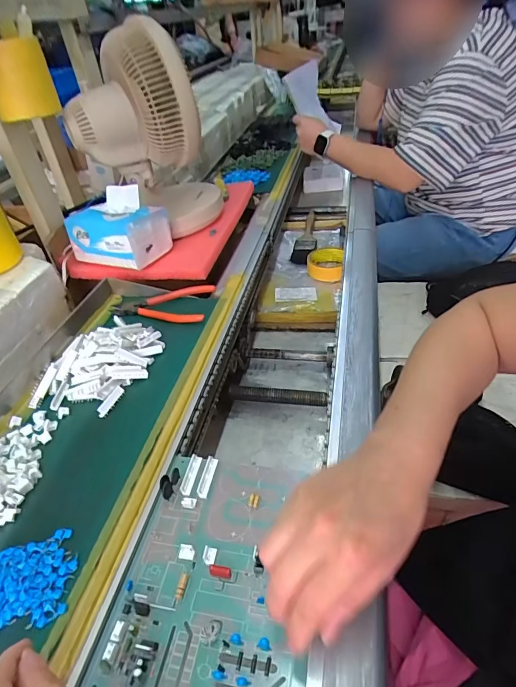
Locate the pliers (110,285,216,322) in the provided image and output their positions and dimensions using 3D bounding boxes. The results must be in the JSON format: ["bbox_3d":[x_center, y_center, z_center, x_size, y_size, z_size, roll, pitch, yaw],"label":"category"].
[{"bbox_3d":[-0.140,-0.061,0.586,0.144,0.018,0.068,4,40,11],"label":"pliers"}]

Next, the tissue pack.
[{"bbox_3d":[-0.221,-0.184,0.638,0.141,0.089,0.094,11,43,21],"label":"tissue pack"}]

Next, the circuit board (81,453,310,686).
[{"bbox_3d":[-0.031,0.173,0.318,0.142,0.014,0.186,4,40,11],"label":"circuit board"}]

